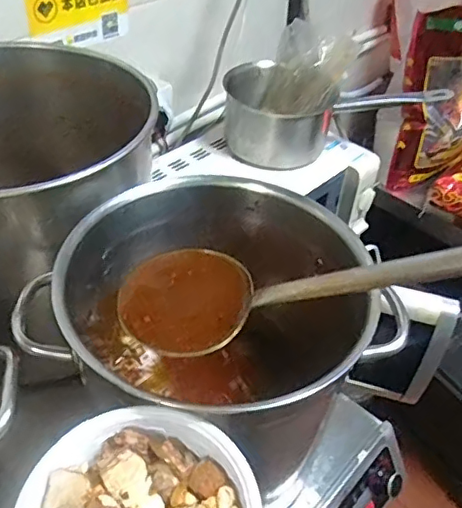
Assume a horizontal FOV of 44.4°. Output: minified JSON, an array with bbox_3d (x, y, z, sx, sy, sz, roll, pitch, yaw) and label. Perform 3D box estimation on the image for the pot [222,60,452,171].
[{"bbox_3d":[0.183,-0.272,1.072,0.391,0.128,0.169,-4,44,-9],"label":"pot"}]

